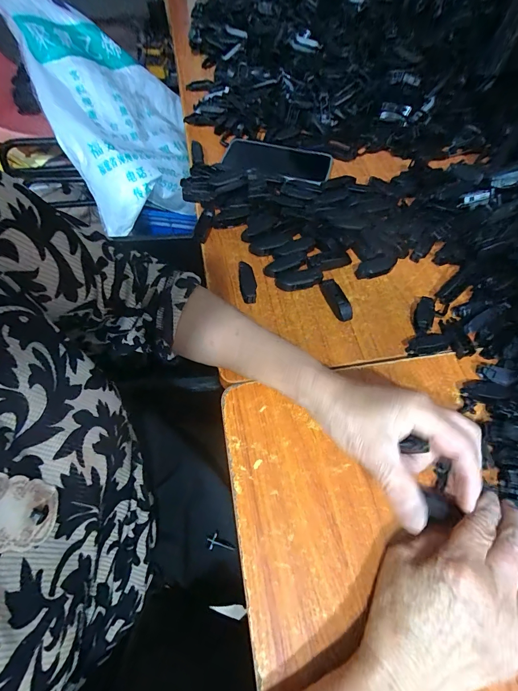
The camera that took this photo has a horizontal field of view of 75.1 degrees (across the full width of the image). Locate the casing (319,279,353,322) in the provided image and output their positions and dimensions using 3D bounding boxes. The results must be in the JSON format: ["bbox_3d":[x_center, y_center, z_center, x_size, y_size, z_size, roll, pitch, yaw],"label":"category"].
[{"bbox_3d":[0.090,-0.053,0.396,0.019,0.014,0.058,-18,64,-11],"label":"casing"}]

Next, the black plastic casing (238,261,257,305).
[{"bbox_3d":[-0.014,-0.074,0.401,0.019,0.015,0.053,-7,62,-6],"label":"black plastic casing"}]

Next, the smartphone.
[{"bbox_3d":[0.027,-0.279,0.516,0.161,0.016,0.087,10,56,3],"label":"smartphone"}]

